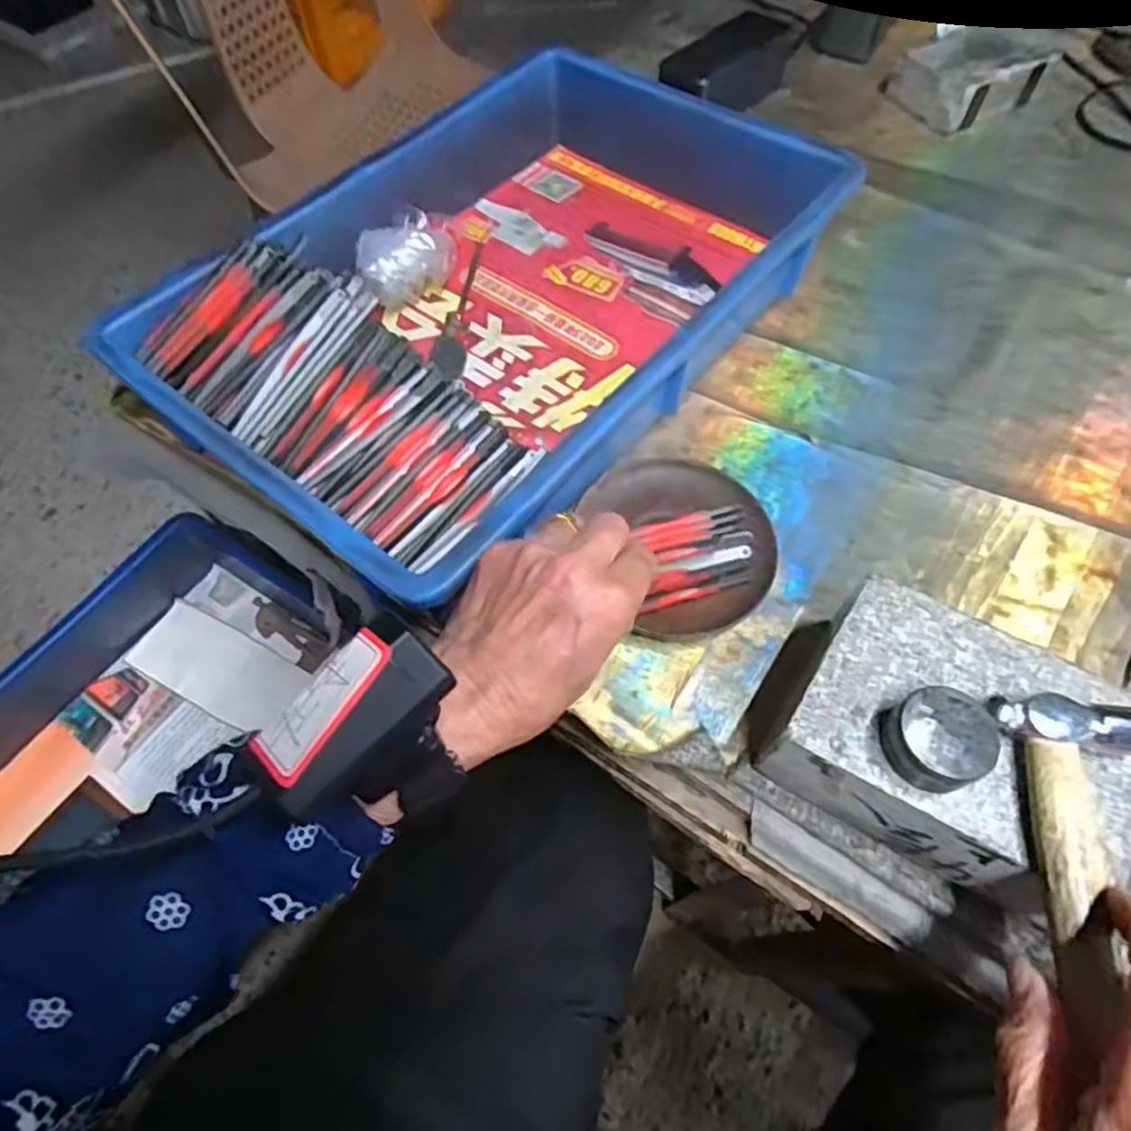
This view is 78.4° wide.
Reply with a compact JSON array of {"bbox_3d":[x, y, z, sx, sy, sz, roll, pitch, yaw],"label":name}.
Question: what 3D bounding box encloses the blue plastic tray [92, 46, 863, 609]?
[{"bbox_3d":[-0.035,-0.187,0.459,0.271,0.080,0.432,34,66,18],"label":"blue plastic tray"}]

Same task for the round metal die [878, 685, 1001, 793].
[{"bbox_3d":[0.149,0.071,0.279,0.037,0.022,0.037,0,62,1],"label":"round metal die"}]

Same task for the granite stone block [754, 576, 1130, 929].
[{"bbox_3d":[0.177,0.085,0.313,0.152,0.058,0.104,27,65,15],"label":"granite stone block"}]

